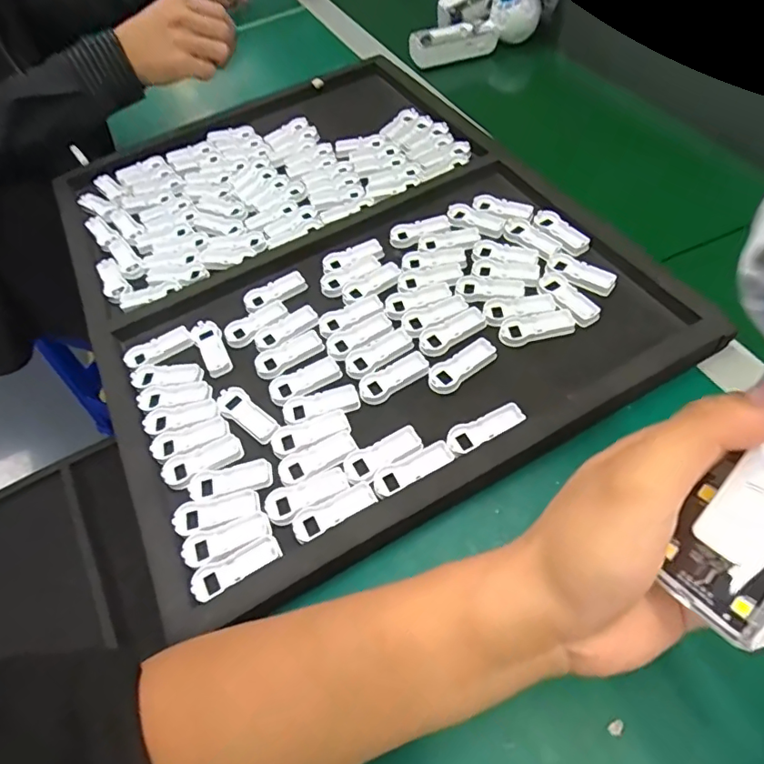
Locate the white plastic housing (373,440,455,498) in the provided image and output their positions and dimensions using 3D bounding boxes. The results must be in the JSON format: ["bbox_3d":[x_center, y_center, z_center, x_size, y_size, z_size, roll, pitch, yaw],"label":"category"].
[{"bbox_3d":[0.021,0.059,0.344,0.055,0.007,0.019,-24,56,-9],"label":"white plastic housing"}]

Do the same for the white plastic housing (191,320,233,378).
[{"bbox_3d":[-0.142,-0.028,0.434,0.022,0.008,0.056,-29,57,-12],"label":"white plastic housing"}]

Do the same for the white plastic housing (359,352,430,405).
[{"bbox_3d":[0.009,-0.004,0.389,0.056,0.005,0.024,-28,56,-11],"label":"white plastic housing"}]

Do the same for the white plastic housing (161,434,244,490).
[{"bbox_3d":[-0.127,0.057,0.368,0.055,0.007,0.023,-23,55,-8],"label":"white plastic housing"}]

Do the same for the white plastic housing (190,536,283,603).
[{"bbox_3d":[-0.090,0.117,0.326,0.055,0.013,0.019,-27,56,-11],"label":"white plastic housing"}]

